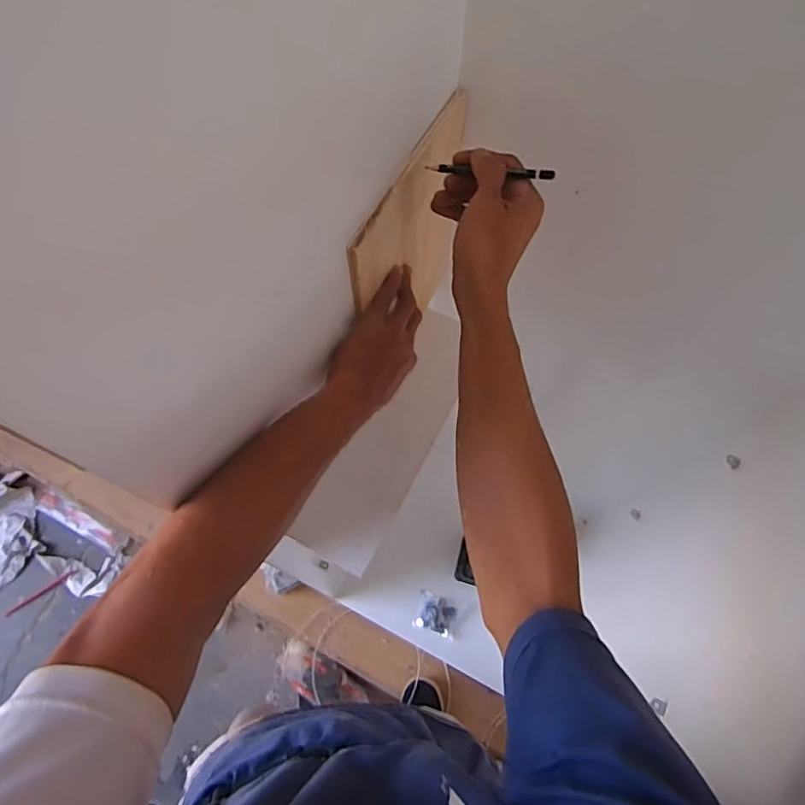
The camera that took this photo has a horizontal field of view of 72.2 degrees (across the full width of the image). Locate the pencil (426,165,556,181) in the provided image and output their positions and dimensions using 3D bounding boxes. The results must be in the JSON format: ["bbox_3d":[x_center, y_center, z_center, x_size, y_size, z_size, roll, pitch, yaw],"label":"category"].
[{"bbox_3d":[0.070,-0.191,0.457,0.111,0.009,0.010,15,67,21],"label":"pencil"}]

